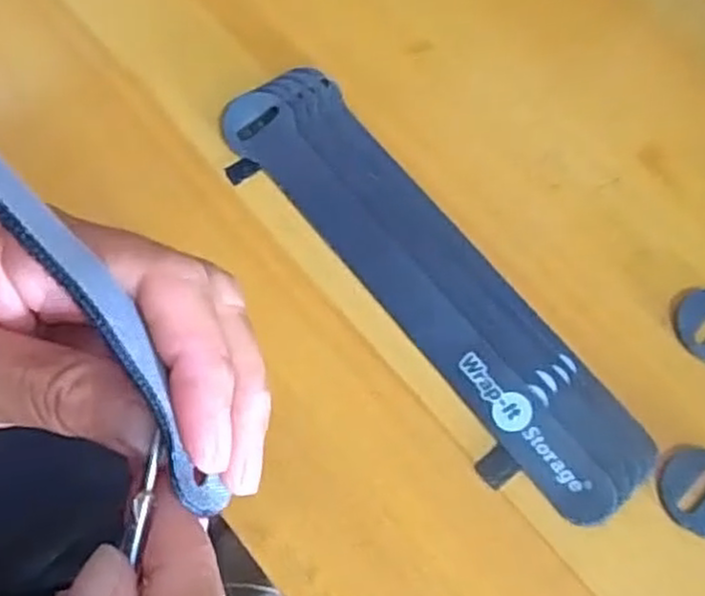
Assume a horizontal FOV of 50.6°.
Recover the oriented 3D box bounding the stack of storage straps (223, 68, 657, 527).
[{"bbox_3d":[0.025,-0.008,0.271,0.050,0.008,0.199,-34,71,-16],"label":"stack of storage straps"}]

